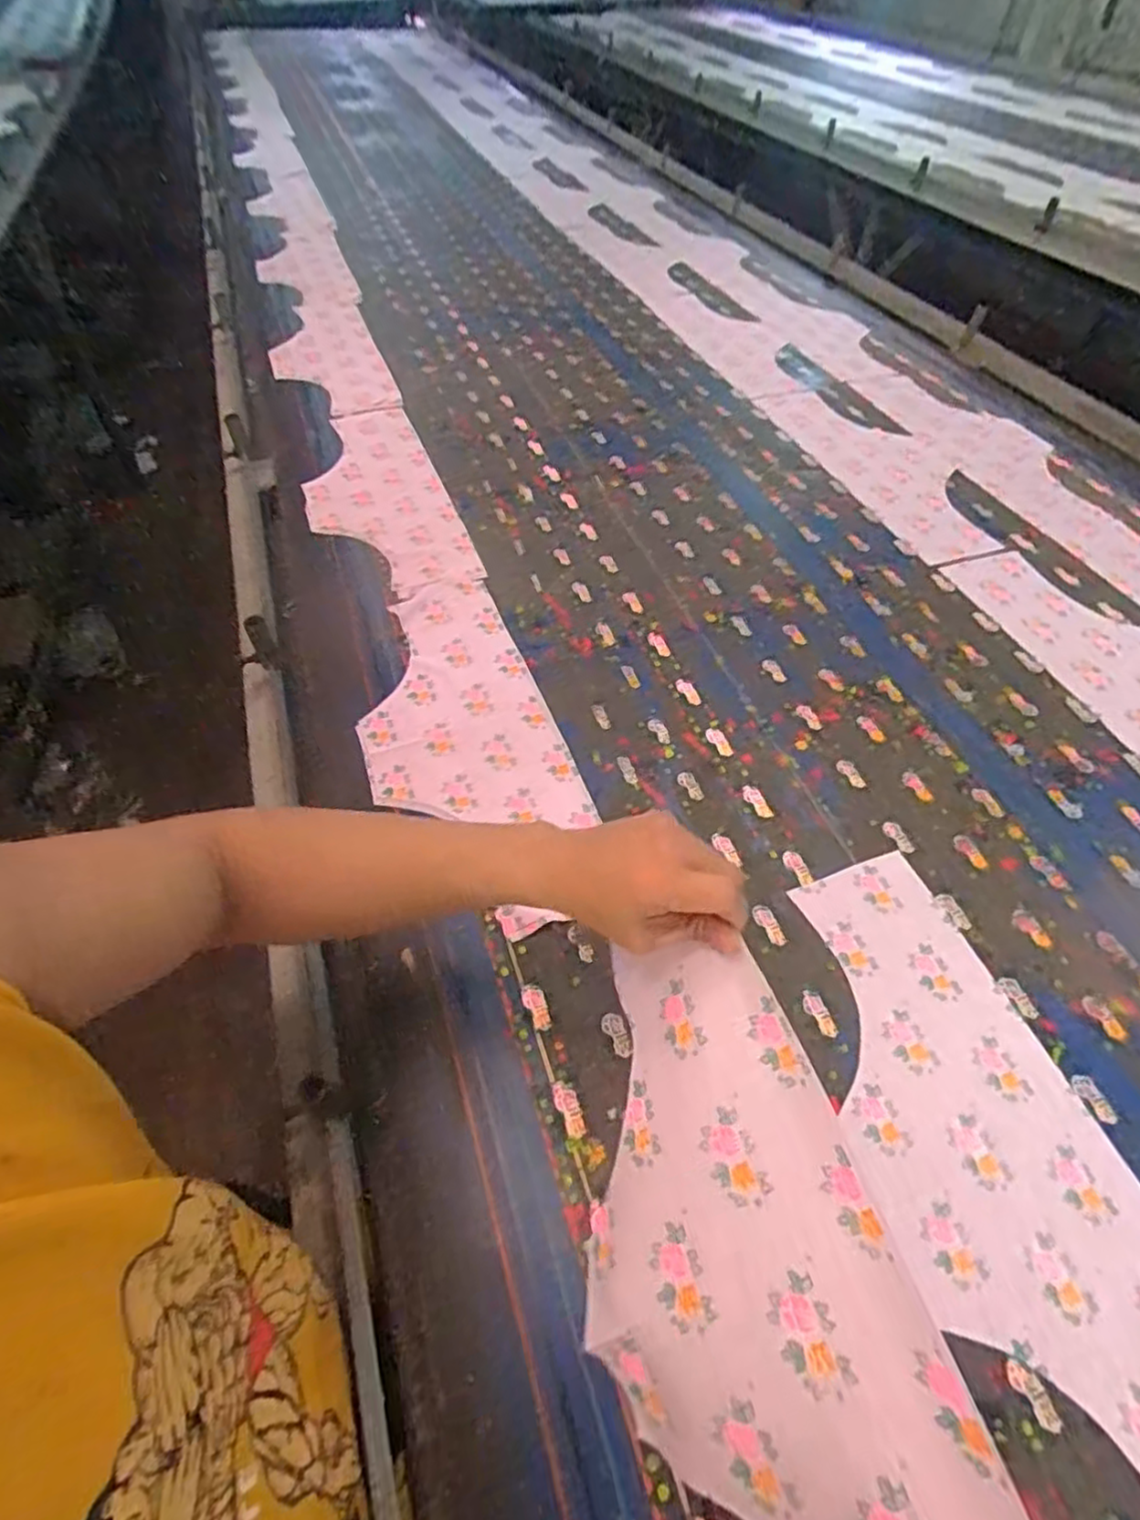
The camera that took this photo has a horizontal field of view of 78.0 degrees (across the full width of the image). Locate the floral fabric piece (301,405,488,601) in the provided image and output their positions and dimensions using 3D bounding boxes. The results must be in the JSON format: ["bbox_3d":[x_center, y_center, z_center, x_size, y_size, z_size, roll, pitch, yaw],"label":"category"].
[{"bbox_3d":[-0.274,-0.381,0.984,0.182,0.016,0.480,-17,52,-13],"label":"floral fabric piece"}]

